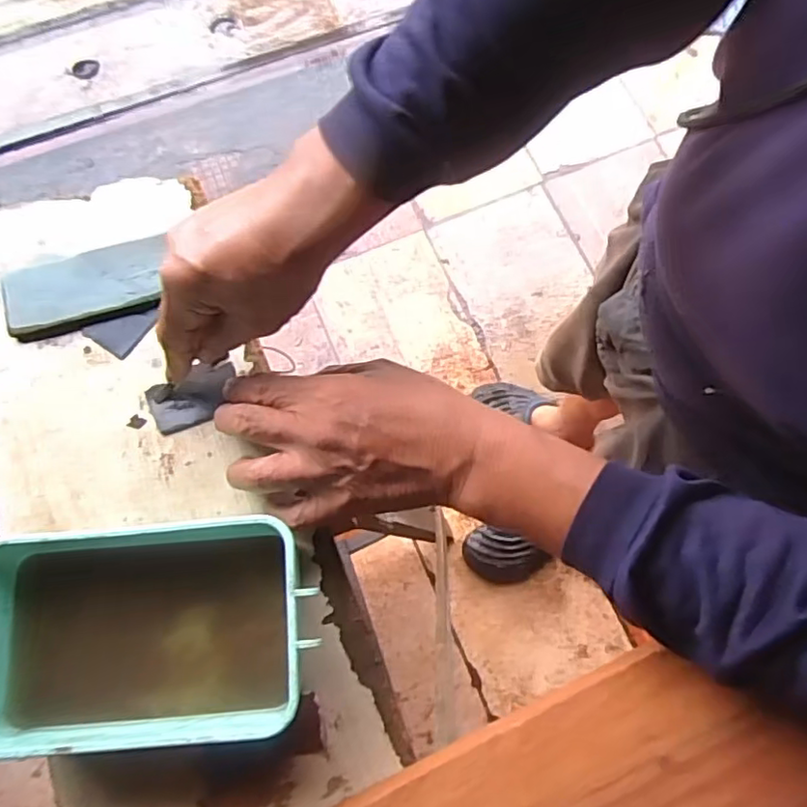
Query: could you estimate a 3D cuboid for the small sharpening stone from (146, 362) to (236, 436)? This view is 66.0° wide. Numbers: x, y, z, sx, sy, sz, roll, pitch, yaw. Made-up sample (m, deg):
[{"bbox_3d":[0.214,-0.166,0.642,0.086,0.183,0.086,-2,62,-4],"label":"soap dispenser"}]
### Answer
[{"bbox_3d":[-0.143,-0.004,0.424,0.061,0.005,0.038,-21,71,-6],"label":"small sharpening stone"}]

